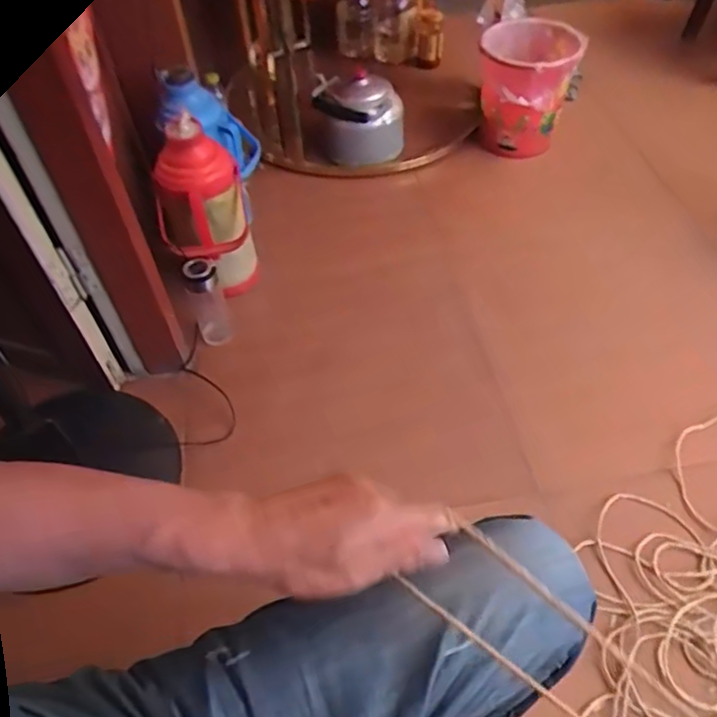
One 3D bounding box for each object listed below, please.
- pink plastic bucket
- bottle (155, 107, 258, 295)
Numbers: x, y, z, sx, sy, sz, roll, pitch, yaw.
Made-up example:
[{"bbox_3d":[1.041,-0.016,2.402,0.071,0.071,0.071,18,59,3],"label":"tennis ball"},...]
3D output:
[{"bbox_3d":[0.430,-0.690,1.578,0.233,0.249,0.272,13,54,12],"label":"pink plastic bucket"},{"bbox_3d":[-0.293,-0.261,1.205,0.166,0.353,0.137,-17,53,-10],"label":"bottle"}]

